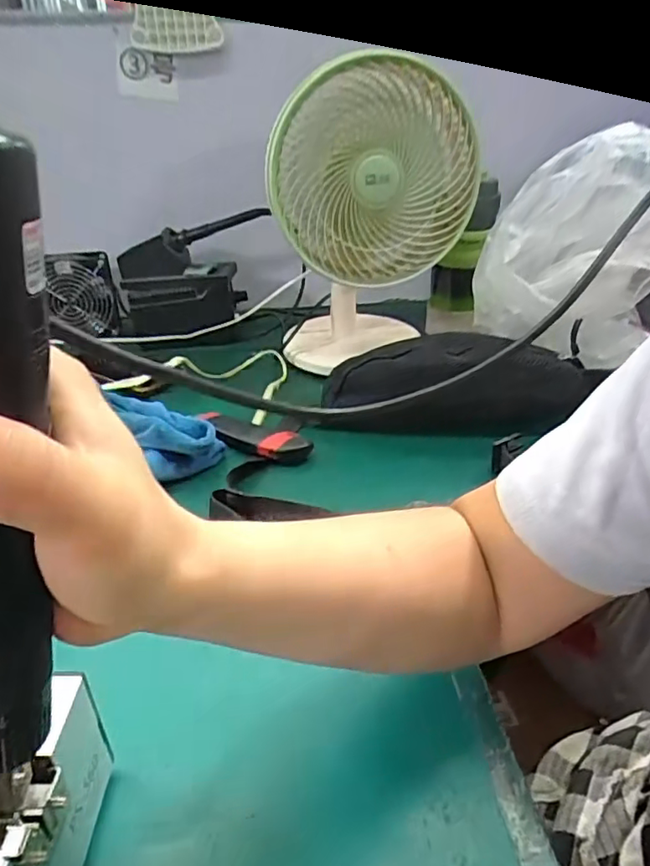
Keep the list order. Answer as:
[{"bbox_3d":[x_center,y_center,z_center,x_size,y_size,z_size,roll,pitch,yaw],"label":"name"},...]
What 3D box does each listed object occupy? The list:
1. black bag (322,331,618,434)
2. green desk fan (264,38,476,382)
[{"bbox_3d":[0.136,-0.057,0.628,0.263,0.080,0.109,0,32,2],"label":"black bag"},{"bbox_3d":[0.050,-0.245,0.689,0.211,0.319,0.158,0,32,1],"label":"green desk fan"}]

